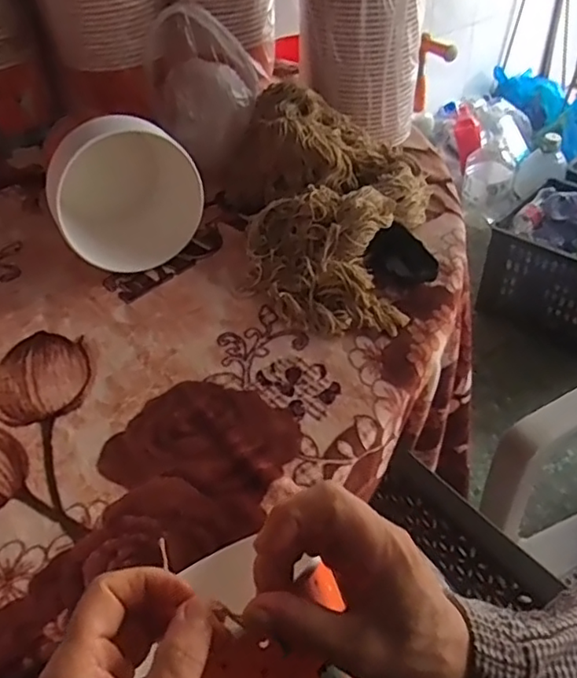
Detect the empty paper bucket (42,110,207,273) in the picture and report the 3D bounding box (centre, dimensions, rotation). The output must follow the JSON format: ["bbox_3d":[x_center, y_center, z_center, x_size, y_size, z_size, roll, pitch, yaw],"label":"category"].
[{"bbox_3d":[-0.198,-0.188,0.719,0.161,0.158,0.154,-2,44,2],"label":"empty paper bucket"}]

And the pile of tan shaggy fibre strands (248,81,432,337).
[{"bbox_3d":[0.045,-0.156,0.732,0.250,0.094,0.371,2,58,6],"label":"pile of tan shaggy fibre strands"}]

